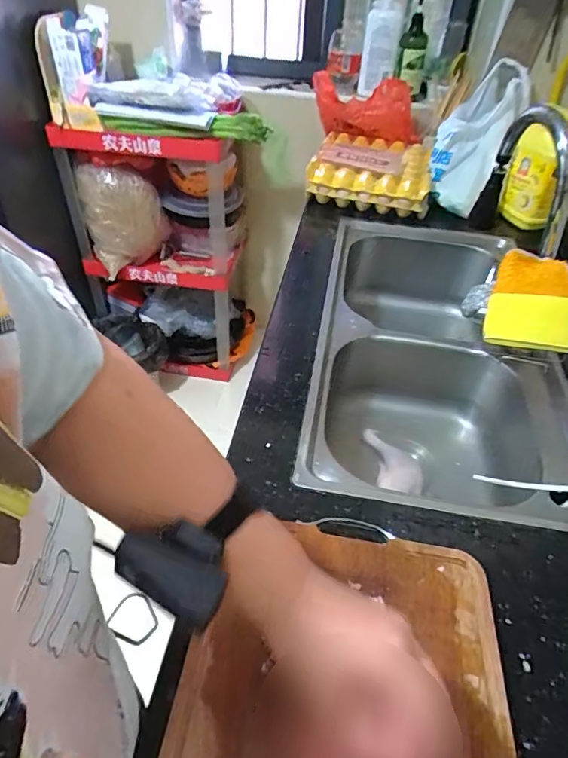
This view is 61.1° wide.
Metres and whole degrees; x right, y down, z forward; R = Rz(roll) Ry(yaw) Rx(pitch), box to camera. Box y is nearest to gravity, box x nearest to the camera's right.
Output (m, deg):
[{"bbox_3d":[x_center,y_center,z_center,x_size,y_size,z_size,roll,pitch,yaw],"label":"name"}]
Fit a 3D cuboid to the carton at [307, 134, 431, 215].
[{"bbox_3d":[0.233,-0.542,1.255,0.284,0.097,0.316,13,44,10],"label":"carton"}]

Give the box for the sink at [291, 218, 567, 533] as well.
[{"bbox_3d":[0.264,-0.028,0.922,0.396,0.197,0.764,9,44,5],"label":"sink"}]

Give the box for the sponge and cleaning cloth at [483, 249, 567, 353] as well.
[{"bbox_3d":[0.349,-0.105,0.653,0.128,0.058,0.153,21,46,18],"label":"sponge and cleaning cloth"}]

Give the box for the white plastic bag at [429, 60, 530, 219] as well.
[{"bbox_3d":[0.462,-0.586,1.170,0.151,0.090,0.363,26,87,21],"label":"white plastic bag"}]

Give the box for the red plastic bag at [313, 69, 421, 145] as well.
[{"bbox_3d":[0.216,-0.725,1.300,0.280,0.152,0.146,10,44,7],"label":"red plastic bag"}]

